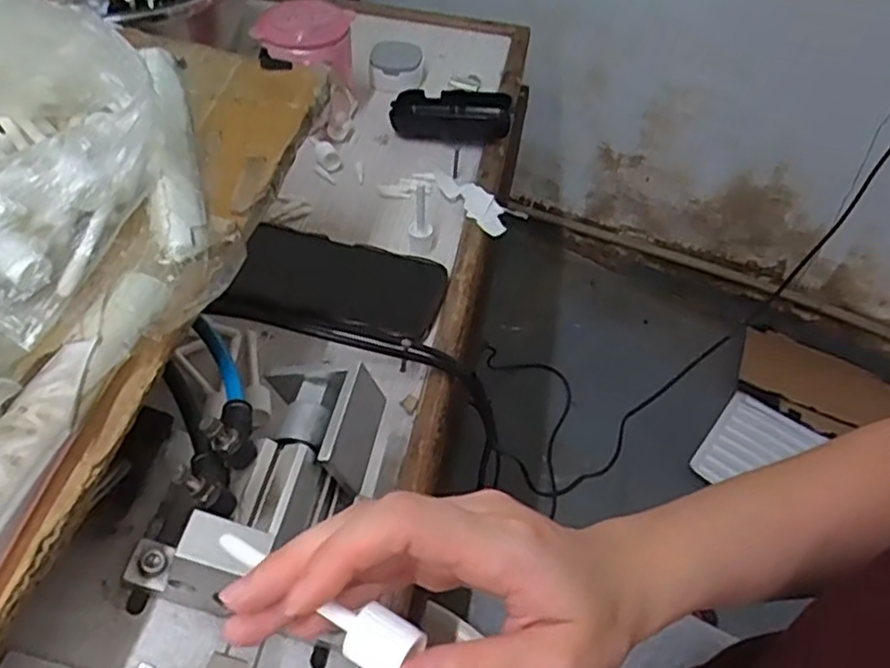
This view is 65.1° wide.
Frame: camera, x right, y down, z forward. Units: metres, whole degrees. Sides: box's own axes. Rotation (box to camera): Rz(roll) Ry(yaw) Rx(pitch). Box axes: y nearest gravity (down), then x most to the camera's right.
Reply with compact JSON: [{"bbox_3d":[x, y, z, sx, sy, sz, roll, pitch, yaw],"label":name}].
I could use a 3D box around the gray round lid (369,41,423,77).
[{"bbox_3d":[-0.049,-0.283,0.713,0.051,0.006,0.046,-27,67,-15],"label":"gray round lid"}]

